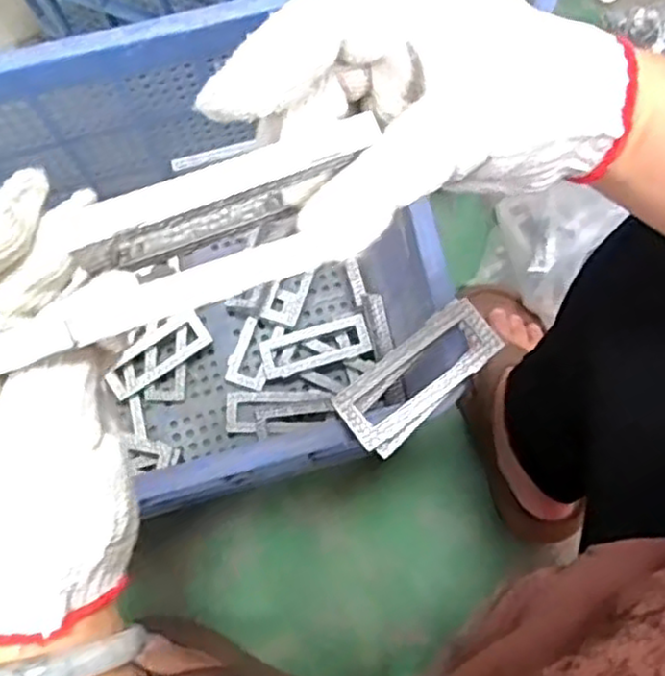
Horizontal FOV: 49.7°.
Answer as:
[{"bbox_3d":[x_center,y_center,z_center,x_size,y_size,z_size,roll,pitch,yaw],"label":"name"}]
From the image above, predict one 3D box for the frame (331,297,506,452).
[{"bbox_3d":[0.055,0.022,0.466,0.112,0.012,0.044,-37,80,-9],"label":"frame"}]

